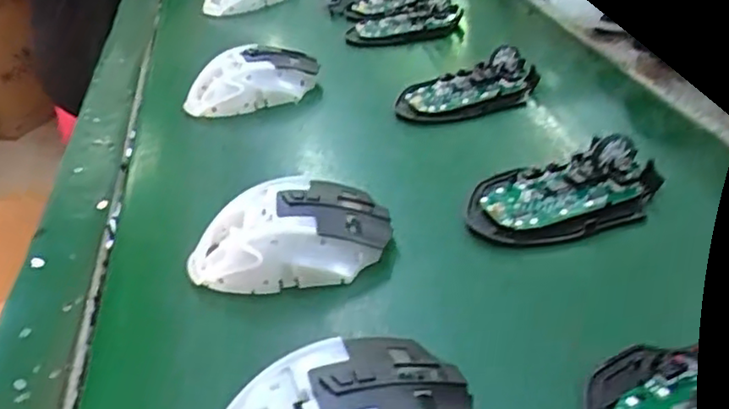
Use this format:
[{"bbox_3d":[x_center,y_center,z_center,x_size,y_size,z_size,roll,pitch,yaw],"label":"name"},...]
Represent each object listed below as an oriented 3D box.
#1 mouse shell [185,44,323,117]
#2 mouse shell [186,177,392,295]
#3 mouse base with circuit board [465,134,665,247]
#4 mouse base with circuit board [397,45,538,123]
[{"bbox_3d":[-0.097,-0.109,0.575,0.114,0.041,0.065,-8,34,-1],"label":"mouse shell"},{"bbox_3d":[-0.043,0.015,0.382,0.116,0.035,0.066,-5,34,5],"label":"mouse shell"},{"bbox_3d":[0.117,-0.008,0.391,0.111,0.029,0.064,-4,34,6],"label":"mouse base with circuit board"},{"bbox_3d":[0.081,-0.093,0.526,0.111,0.028,0.056,-8,34,0],"label":"mouse base with circuit board"}]

